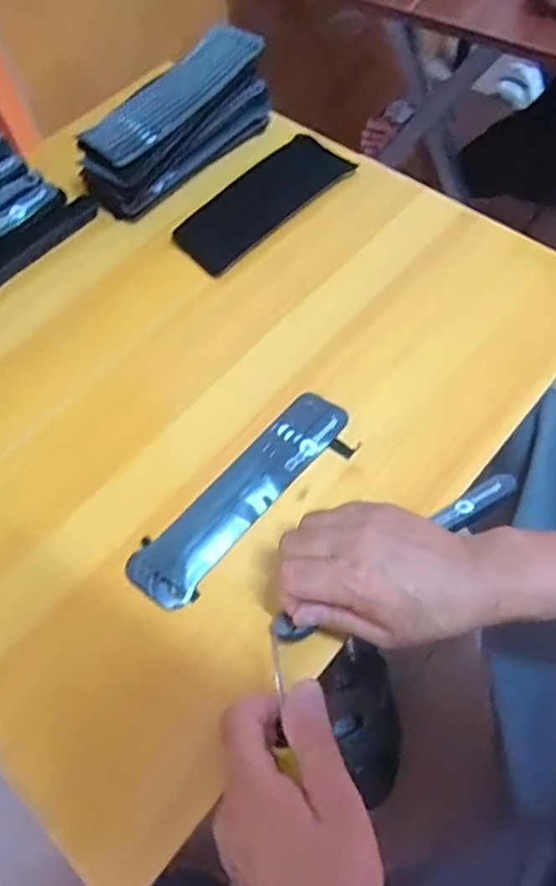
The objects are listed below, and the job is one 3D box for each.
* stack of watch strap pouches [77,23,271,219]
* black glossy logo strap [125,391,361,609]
[{"bbox_3d":[-0.100,-0.320,0.594,0.061,0.076,0.208,40,71,21],"label":"stack of watch strap pouches"},{"bbox_3d":[-0.024,0.038,0.446,0.057,0.010,0.200,40,72,21],"label":"black glossy logo strap"}]

